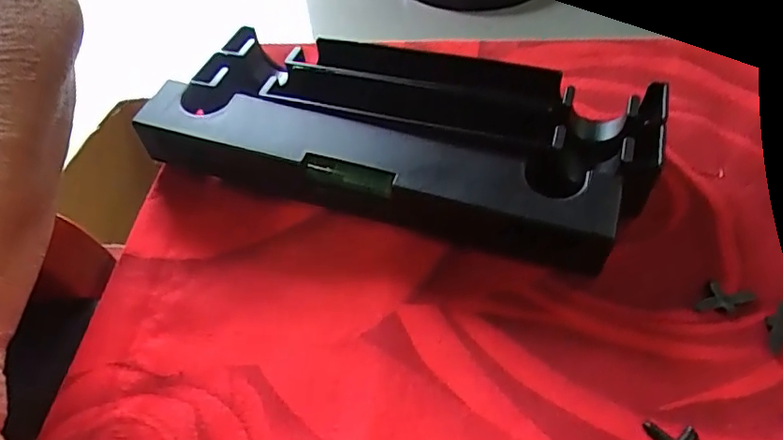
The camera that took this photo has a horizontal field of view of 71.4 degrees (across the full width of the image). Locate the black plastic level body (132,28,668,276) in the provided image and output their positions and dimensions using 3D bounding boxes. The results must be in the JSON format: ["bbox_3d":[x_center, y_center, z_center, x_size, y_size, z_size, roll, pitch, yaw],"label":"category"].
[{"bbox_3d":[0.001,-0.035,0.230,0.203,0.035,0.083,12,52,15],"label":"black plastic level body"}]

